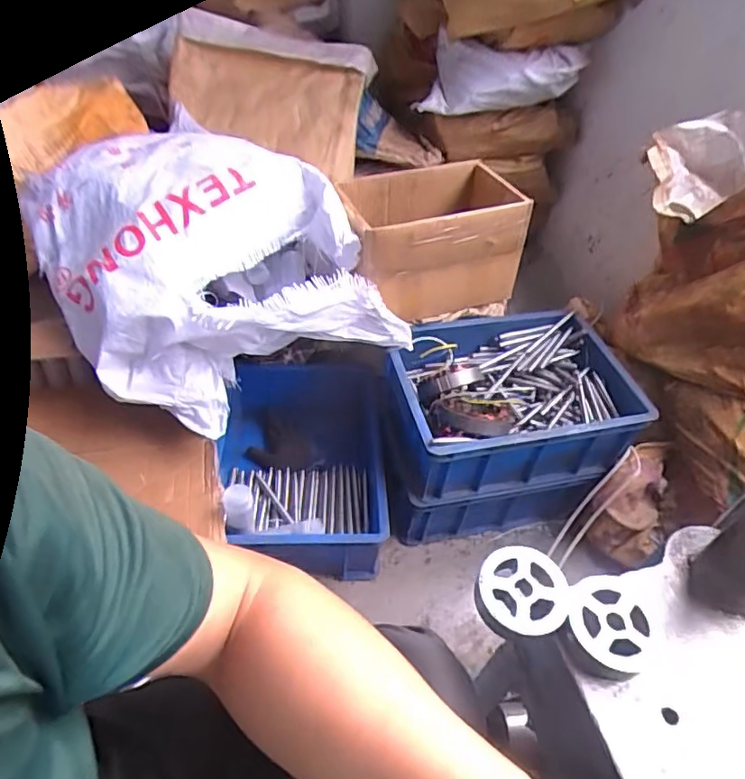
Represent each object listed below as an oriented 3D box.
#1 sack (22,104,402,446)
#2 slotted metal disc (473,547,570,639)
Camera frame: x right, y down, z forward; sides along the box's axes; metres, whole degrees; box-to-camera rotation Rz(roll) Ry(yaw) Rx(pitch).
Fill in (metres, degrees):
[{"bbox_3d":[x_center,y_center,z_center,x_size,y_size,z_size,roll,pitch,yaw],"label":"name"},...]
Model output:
[{"bbox_3d":[-0.313,-0.227,0.966,0.437,0.261,0.633,-28,55,-30],"label":"sack"},{"bbox_3d":[0.135,0.181,0.492,0.080,0.025,0.075,4,46,-4],"label":"slotted metal disc"}]

